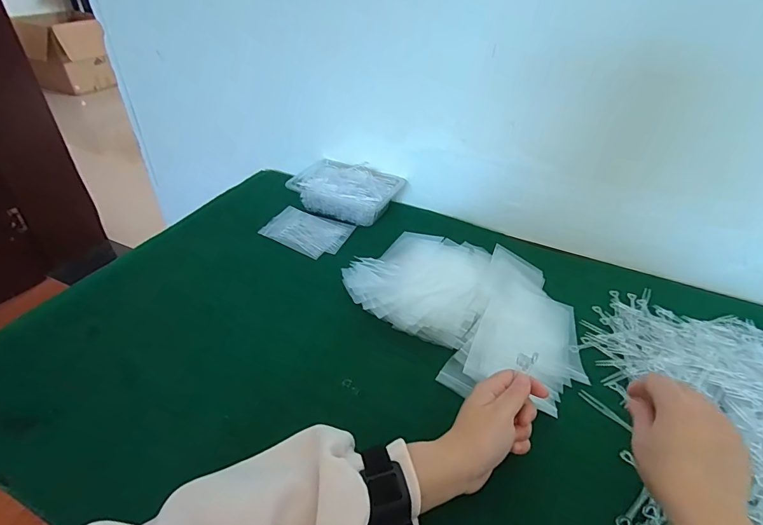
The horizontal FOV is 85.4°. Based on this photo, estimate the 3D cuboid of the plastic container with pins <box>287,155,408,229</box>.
[{"bbox_3d":[-0.060,-0.127,0.732,0.181,0.055,0.121,17,40,16],"label":"plastic container with pins"}]

